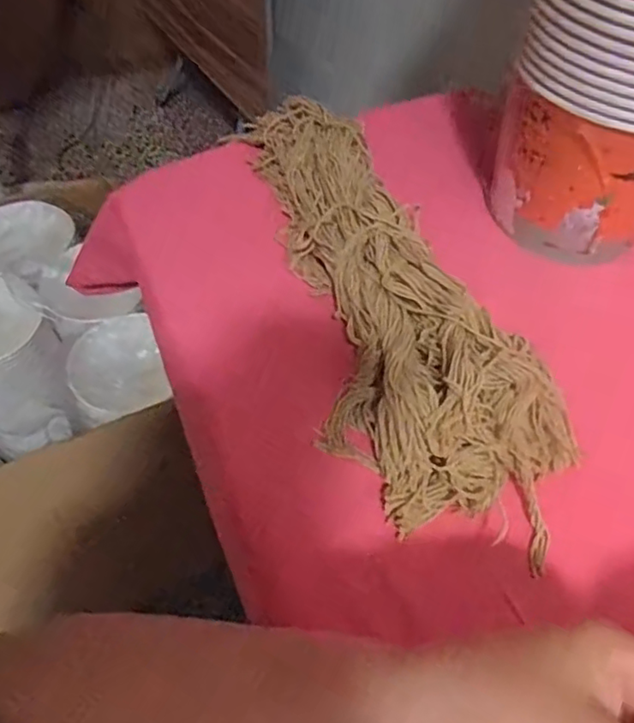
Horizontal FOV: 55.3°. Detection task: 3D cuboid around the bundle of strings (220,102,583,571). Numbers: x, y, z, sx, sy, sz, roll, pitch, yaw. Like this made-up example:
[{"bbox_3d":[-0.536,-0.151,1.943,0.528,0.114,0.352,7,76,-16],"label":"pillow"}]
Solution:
[{"bbox_3d":[0.031,-0.065,0.449,0.137,0.067,0.439,-17,55,-15],"label":"bundle of strings"}]

